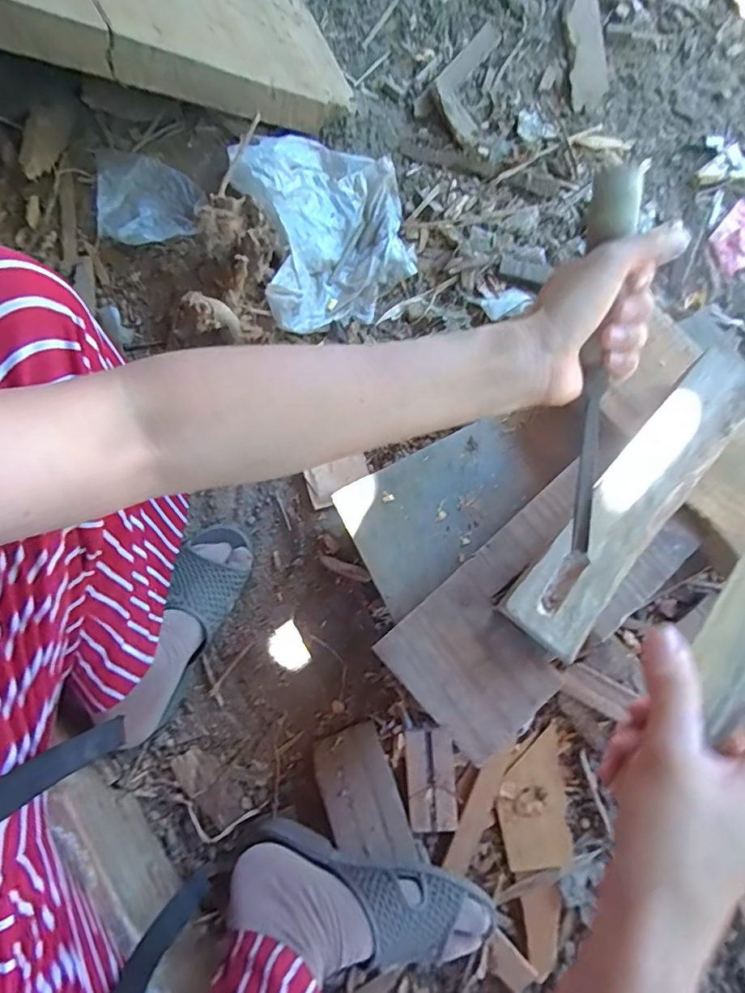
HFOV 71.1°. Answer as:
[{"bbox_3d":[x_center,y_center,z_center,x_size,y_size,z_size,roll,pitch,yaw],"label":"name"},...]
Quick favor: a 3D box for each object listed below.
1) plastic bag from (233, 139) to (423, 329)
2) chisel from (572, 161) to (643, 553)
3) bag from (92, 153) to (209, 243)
[{"bbox_3d":[-0.054,-0.356,0.666,0.202,0.101,0.250,-17,80,-2],"label":"plastic bag"},{"bbox_3d":[0.148,-0.079,0.342,0.026,0.023,0.240,0,105,1],"label":"chisel"},{"bbox_3d":[-0.291,-0.389,0.692,0.131,0.050,0.144,-6,79,0],"label":"bag"}]

